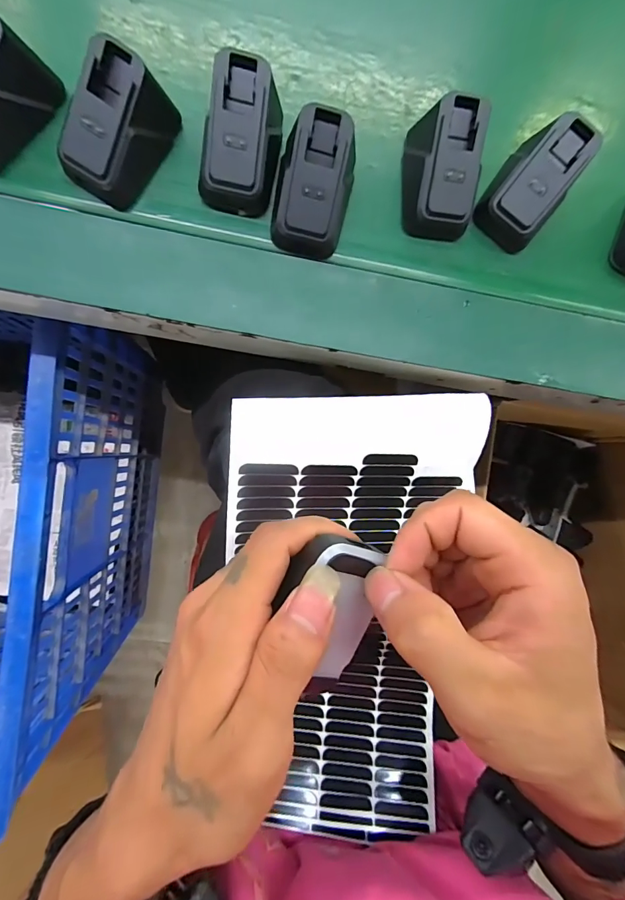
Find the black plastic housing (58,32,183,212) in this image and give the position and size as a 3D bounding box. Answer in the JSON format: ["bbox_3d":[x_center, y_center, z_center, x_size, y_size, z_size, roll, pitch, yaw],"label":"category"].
[{"bbox_3d":[-0.106,-0.177,0.222,0.036,0.043,0.067,33,85,-4],"label":"black plastic housing"}]

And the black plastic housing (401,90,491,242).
[{"bbox_3d":[0.078,-0.169,0.246,0.041,0.042,0.067,-4,88,-7],"label":"black plastic housing"}]

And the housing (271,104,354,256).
[{"bbox_3d":[0.002,-0.154,0.237,0.048,0.042,0.065,16,86,-6],"label":"housing"}]

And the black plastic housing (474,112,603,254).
[{"bbox_3d":[0.137,-0.165,0.251,0.041,0.039,0.062,38,84,-4],"label":"black plastic housing"}]

